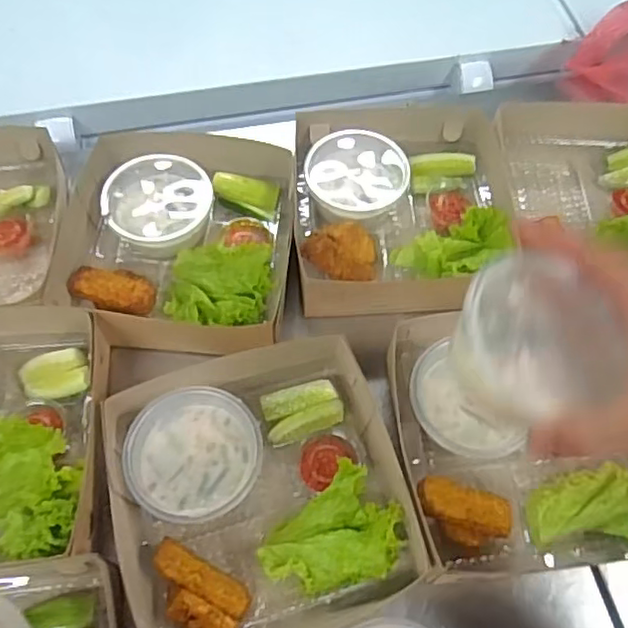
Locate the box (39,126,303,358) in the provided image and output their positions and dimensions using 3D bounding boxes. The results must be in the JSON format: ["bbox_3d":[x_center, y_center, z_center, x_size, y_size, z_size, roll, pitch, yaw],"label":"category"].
[{"bbox_3d":[-0.127,-0.076,0.611,0.205,0.050,0.234,3,62,0],"label":"box"}]

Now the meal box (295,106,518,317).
[{"bbox_3d":[0.086,-0.109,0.638,0.209,0.051,0.243,0,62,-1],"label":"meal box"}]

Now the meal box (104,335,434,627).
[{"bbox_3d":[-0.042,0.138,0.498,0.210,0.055,0.213,-14,63,-8],"label":"meal box"}]

